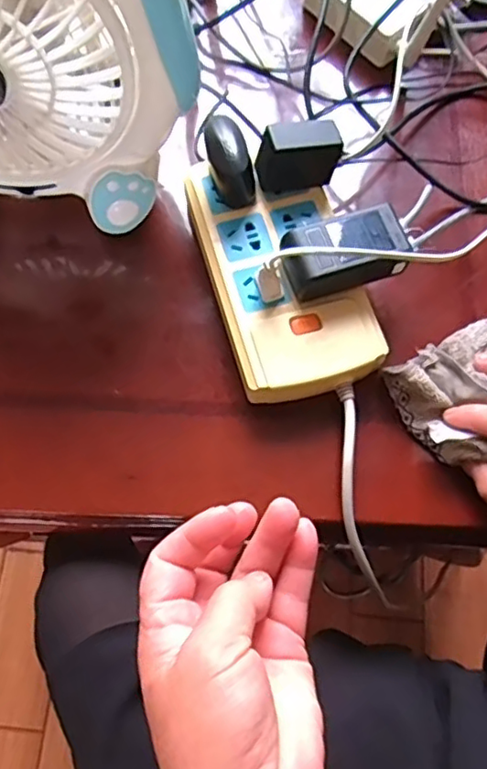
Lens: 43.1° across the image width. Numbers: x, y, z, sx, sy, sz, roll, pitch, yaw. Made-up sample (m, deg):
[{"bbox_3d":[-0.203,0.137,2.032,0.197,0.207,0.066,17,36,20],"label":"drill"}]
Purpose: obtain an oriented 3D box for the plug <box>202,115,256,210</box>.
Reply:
[{"bbox_3d":[-0.011,-0.167,0.459,0.033,0.038,0.057,-9,70,-3],"label":"plug"}]

